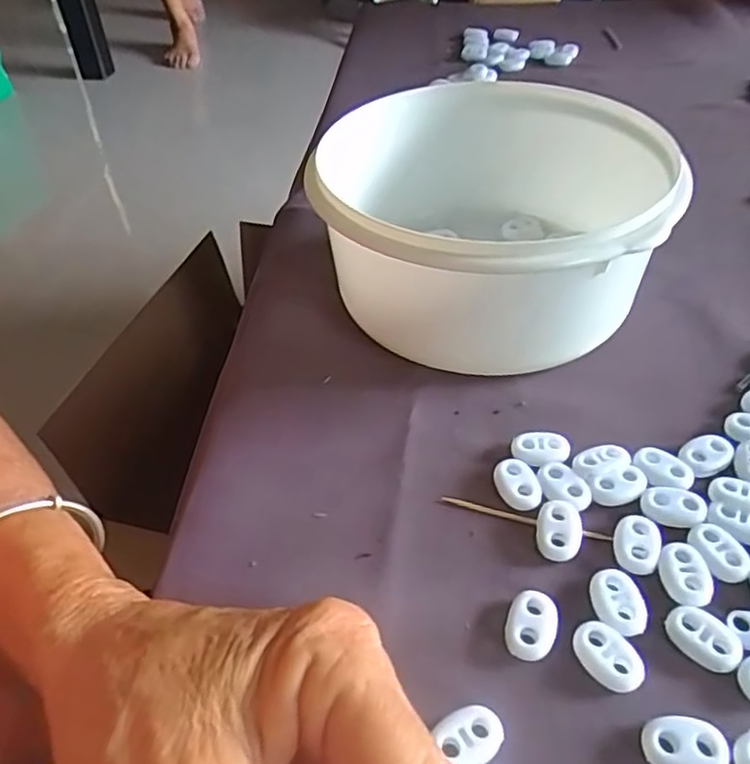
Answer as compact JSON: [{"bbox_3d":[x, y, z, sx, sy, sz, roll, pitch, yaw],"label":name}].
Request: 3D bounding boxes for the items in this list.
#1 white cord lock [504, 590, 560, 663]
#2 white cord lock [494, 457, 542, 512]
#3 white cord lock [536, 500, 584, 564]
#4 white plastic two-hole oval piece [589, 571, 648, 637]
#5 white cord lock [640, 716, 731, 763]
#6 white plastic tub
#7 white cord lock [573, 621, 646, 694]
[{"bbox_3d":[0.051,0.079,0.218,0.016,0.006,0.022,16,47,18],"label":"white cord lock"},{"bbox_3d":[0.055,0.040,0.259,0.015,0.006,0.022,-14,46,-11],"label":"white cord lock"},{"bbox_3d":[0.067,0.054,0.242,0.016,0.007,0.022,13,47,15],"label":"white cord lock"},{"bbox_3d":[0.080,0.072,0.221,0.017,0.004,0.022,-2,45,1],"label":"white plastic two-hole oval piece"},{"bbox_3d":[0.087,0.104,0.190,0.023,0.007,0.015,2,45,5],"label":"white cord lock"},{"bbox_3d":[0.064,-0.076,0.325,0.143,0.075,0.167,19,49,20],"label":"white plastic tub"},{"bbox_3d":[0.073,0.086,0.210,0.015,0.006,0.022,-34,53,-28],"label":"white cord lock"}]

